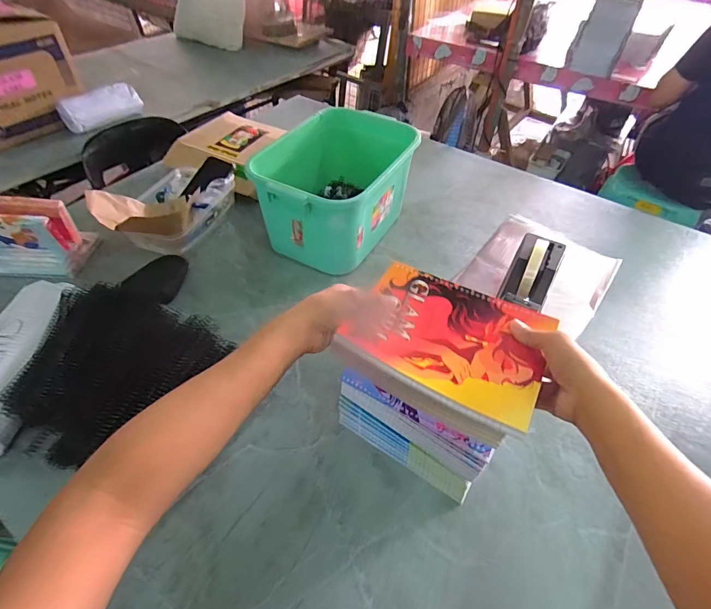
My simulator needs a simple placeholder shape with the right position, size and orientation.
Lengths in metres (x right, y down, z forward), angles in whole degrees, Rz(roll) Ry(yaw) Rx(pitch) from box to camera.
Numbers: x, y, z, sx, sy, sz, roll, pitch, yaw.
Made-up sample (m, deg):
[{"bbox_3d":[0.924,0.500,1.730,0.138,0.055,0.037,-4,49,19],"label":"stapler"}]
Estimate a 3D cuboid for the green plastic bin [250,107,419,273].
[{"bbox_3d":[-0.024,-0.258,0.843,0.250,0.200,0.382,22,52,17],"label":"green plastic bin"}]

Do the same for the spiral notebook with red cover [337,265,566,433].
[{"bbox_3d":[0.099,0.031,0.411,0.191,0.017,0.153,24,53,18],"label":"spiral notebook with red cover"}]

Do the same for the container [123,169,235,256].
[{"bbox_3d":[-0.382,-0.215,0.853,0.163,0.103,0.235,13,50,9],"label":"container"}]

